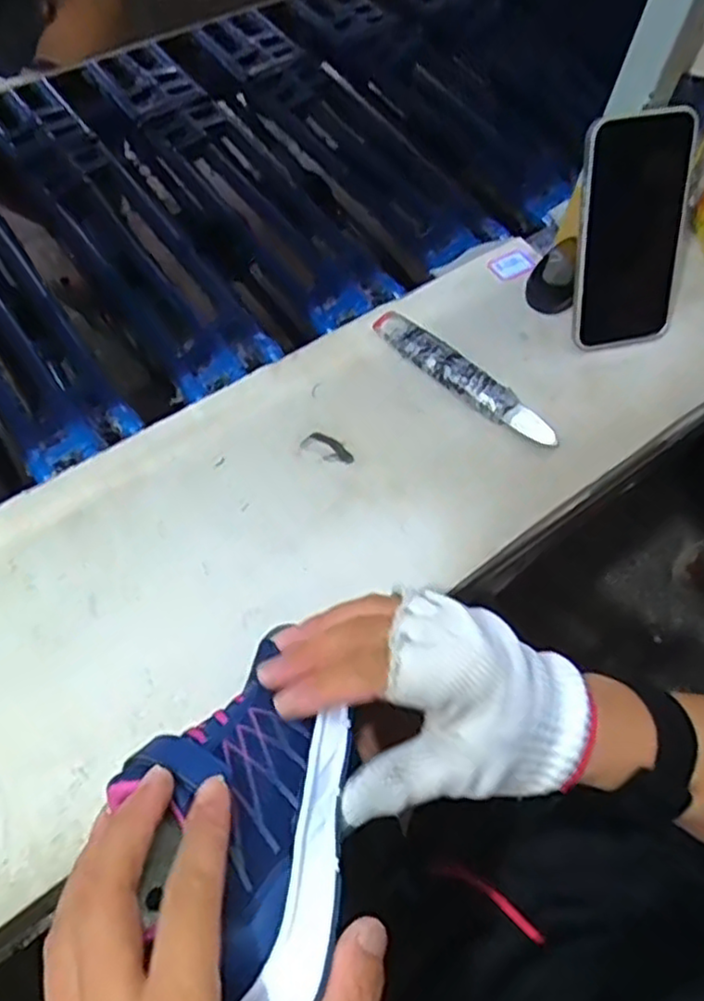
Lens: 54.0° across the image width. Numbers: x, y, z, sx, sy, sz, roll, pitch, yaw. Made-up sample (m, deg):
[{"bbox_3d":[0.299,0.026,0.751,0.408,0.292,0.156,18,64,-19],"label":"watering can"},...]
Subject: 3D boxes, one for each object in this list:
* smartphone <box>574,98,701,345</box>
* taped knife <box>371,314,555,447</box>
[{"bbox_3d":[0.211,-0.199,0.519,0.083,0.160,0.018,-11,27,-8],"label":"smartphone"},{"bbox_3d":[0.084,-0.094,0.526,0.028,0.018,0.164,-41,72,-21],"label":"taped knife"}]

